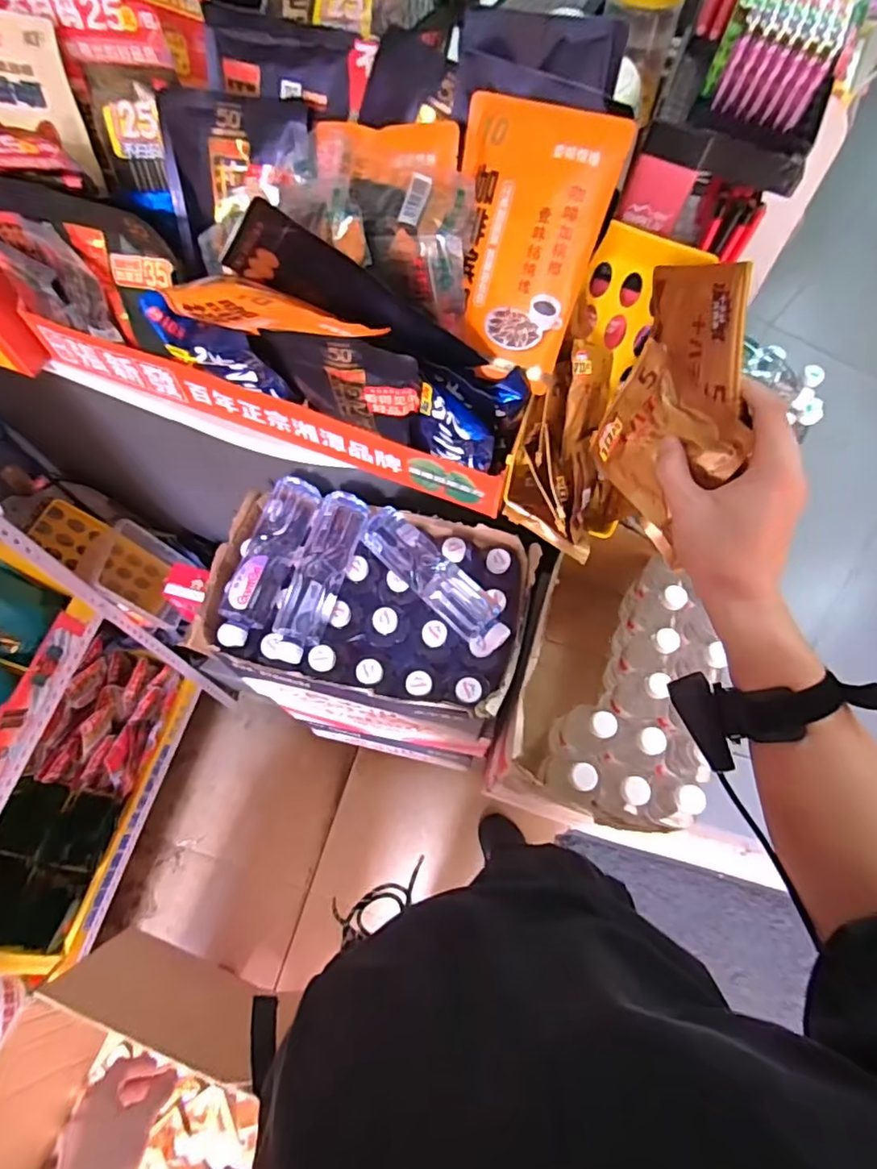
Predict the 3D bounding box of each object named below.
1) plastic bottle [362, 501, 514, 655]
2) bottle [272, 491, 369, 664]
[{"bbox_3d":[-0.006,-0.005,0.756,0.063,0.064,0.236,-39,72,-16],"label":"plastic bottle"},{"bbox_3d":[-0.158,-0.007,0.769,0.069,0.067,0.230,16,67,6],"label":"bottle"}]

